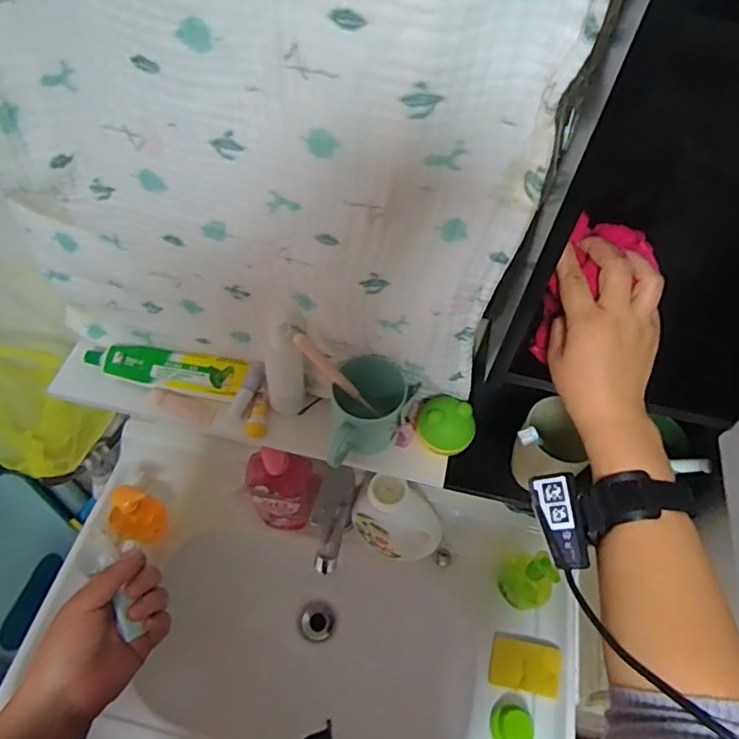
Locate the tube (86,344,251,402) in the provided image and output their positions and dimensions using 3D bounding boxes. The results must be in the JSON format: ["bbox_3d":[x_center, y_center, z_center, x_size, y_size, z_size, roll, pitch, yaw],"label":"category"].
[{"bbox_3d":[-0.251,0.001,0.694,0.190,0.033,0.054,9,57,2],"label":"tube"}]

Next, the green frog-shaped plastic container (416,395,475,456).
[{"bbox_3d":[0.090,0.062,0.652,0.067,0.051,0.063,2,57,-3],"label":"green frog-shaped plastic container"}]

